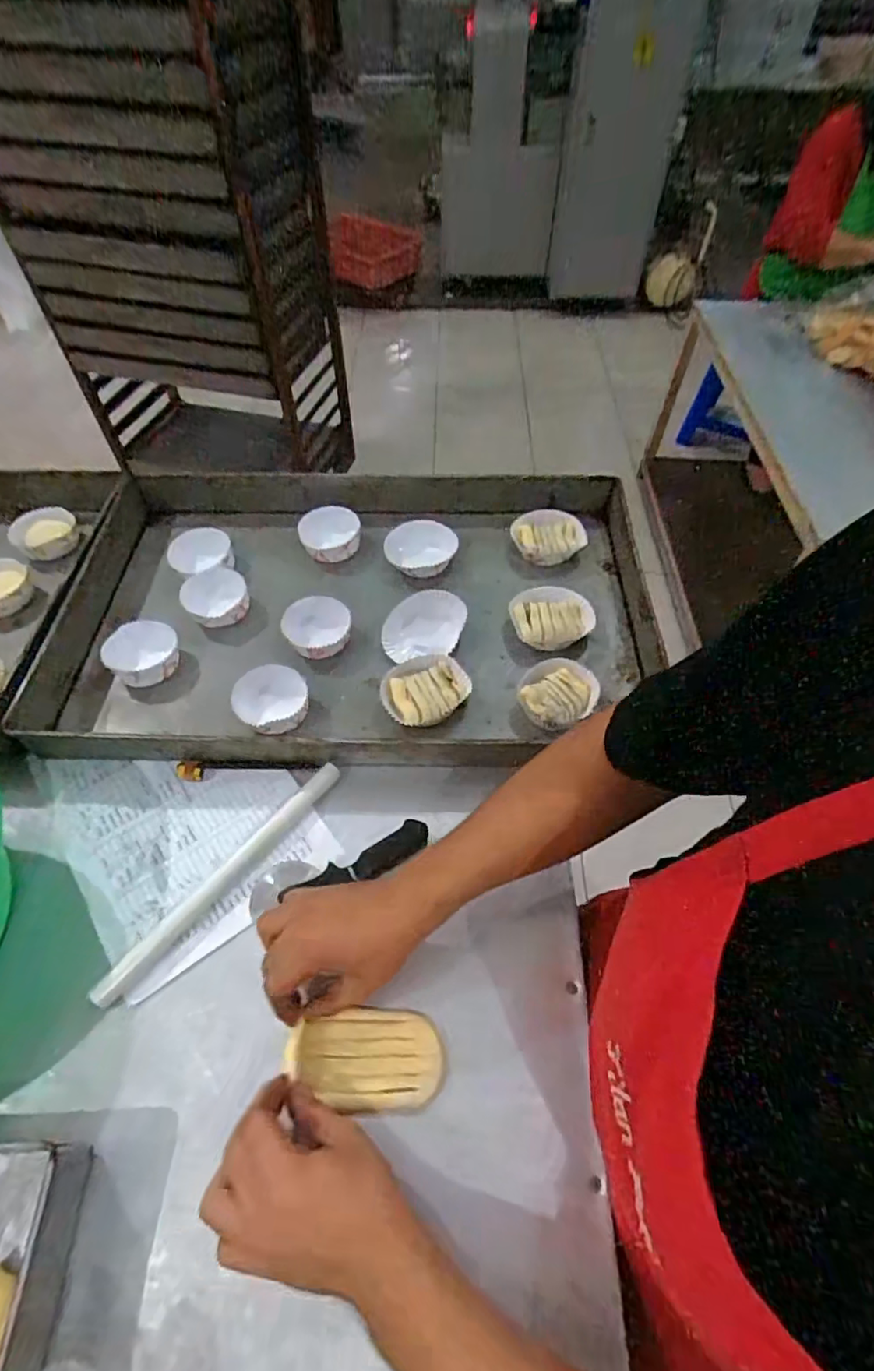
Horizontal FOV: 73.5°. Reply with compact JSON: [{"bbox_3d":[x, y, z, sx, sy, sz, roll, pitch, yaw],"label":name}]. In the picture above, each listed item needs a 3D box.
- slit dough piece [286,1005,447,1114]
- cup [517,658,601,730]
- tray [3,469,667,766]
[{"bbox_3d":[-0.056,0.287,0.452,0.117,0.006,0.065,5,55,0],"label":"slit dough piece"},{"bbox_3d":[0.130,0.008,0.637,0.083,0.032,0.076,0,55,0],"label":"cup"},{"bbox_3d":[-0.086,-0.100,0.710,0.697,0.067,0.427,1,55,0],"label":"tray"}]

